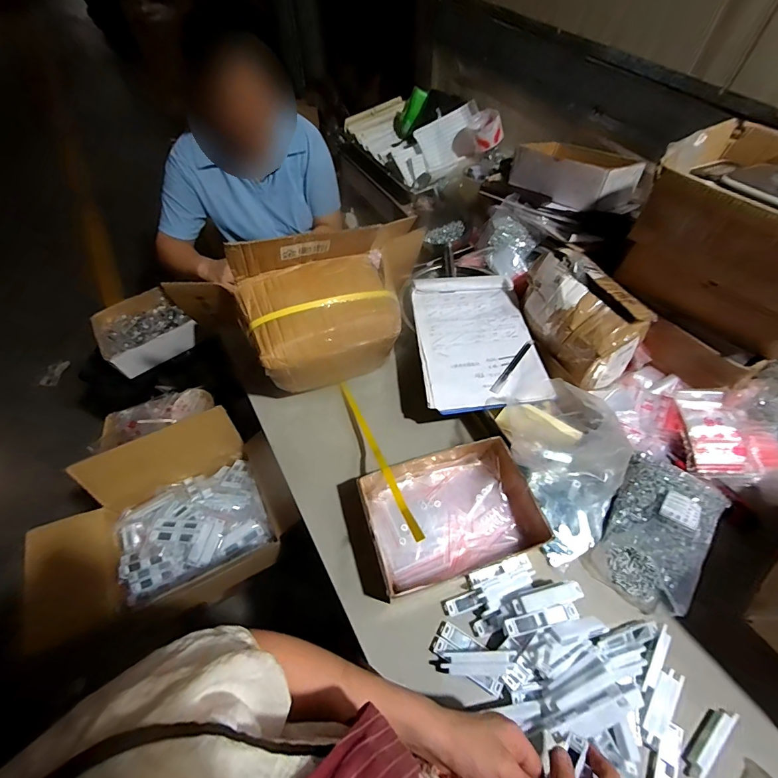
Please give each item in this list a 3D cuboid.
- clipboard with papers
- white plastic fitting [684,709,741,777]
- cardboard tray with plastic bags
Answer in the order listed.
[{"bbox_3d":[0.168,-0.105,0.730,0.219,0.023,0.319,-4,56,-2],"label":"clipboard with papers"},{"bbox_3d":[0.395,0.433,0.466,0.093,0.027,0.020,-36,63,-21],"label":"white plastic fitting"},{"bbox_3d":[0.086,0.193,0.598,0.265,0.064,0.190,-14,57,-9],"label":"cardboard tray with plastic bags"}]

